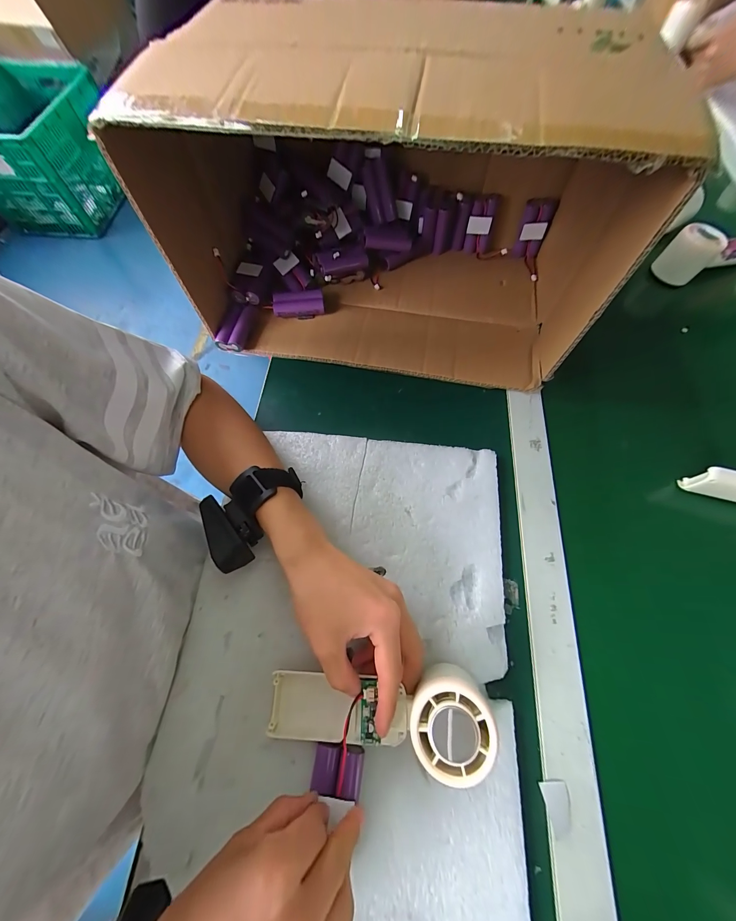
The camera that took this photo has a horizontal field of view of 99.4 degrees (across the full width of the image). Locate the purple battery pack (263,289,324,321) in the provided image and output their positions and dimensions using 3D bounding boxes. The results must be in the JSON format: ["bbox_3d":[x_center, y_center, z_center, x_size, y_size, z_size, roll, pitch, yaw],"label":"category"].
[{"bbox_3d":[-0.096,-0.206,0.416,0.073,0.017,0.034,-9,67,-5],"label":"purple battery pack"}]

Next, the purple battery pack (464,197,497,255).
[{"bbox_3d":[0.159,-0.332,0.444,0.035,0.067,0.024,16,68,6],"label":"purple battery pack"}]

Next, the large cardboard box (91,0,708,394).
[{"bbox_3d":[0.032,-0.274,0.343,0.443,0.217,0.265,8,67,3],"label":"large cardboard box"}]

